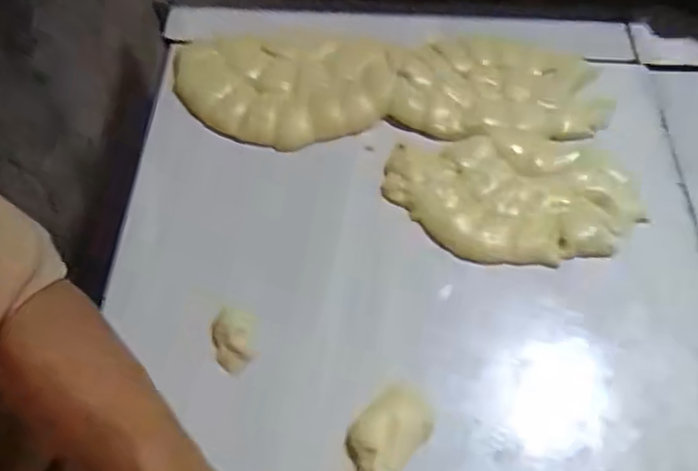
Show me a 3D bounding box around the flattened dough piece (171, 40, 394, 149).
[{"bbox_3d":[-0.066,-0.141,0.623,0.208,0.027,0.122,2,58,2],"label":"flattened dough piece"}]

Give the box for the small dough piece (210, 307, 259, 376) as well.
[{"bbox_3d":[-0.087,0.080,0.486,0.033,0.020,0.046,-14,59,-8],"label":"small dough piece"}]

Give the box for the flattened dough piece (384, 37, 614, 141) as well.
[{"bbox_3d":[0.148,-0.152,0.635,0.213,0.017,0.129,-2,58,0],"label":"flattened dough piece"}]

